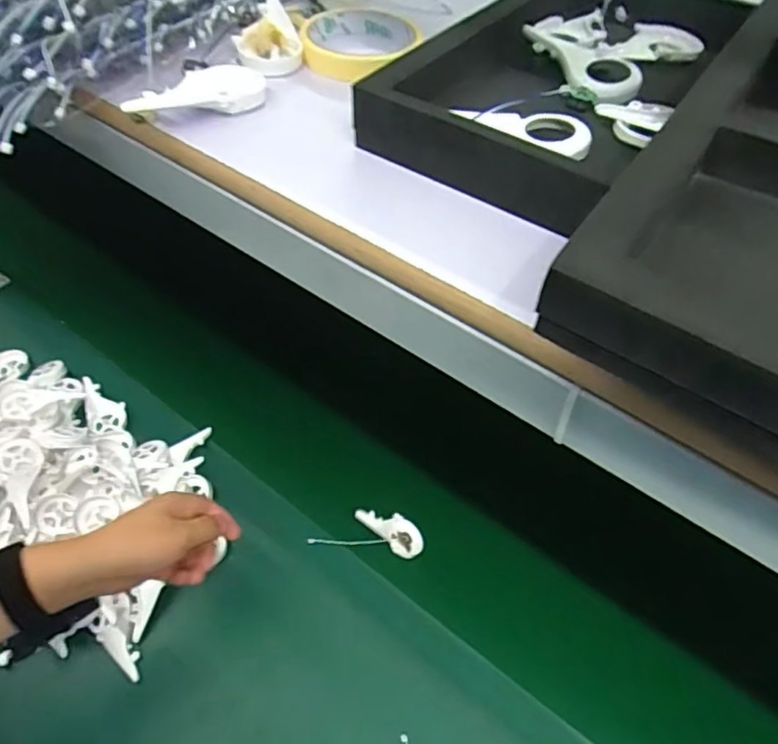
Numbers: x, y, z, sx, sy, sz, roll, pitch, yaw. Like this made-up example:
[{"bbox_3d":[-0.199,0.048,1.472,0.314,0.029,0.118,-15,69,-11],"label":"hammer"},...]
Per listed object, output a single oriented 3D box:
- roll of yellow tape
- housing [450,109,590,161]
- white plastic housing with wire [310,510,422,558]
[{"bbox_3d":[-0.021,-0.247,0.421,0.084,0.017,0.102,27,57,20],"label":"roll of yellow tape"},{"bbox_3d":[0.080,-0.145,0.330,0.083,0.012,0.031,27,57,20],"label":"housing"},{"bbox_3d":[-0.021,0.179,0.633,0.124,0.063,0.040,10,51,-10],"label":"white plastic housing with wire"}]

